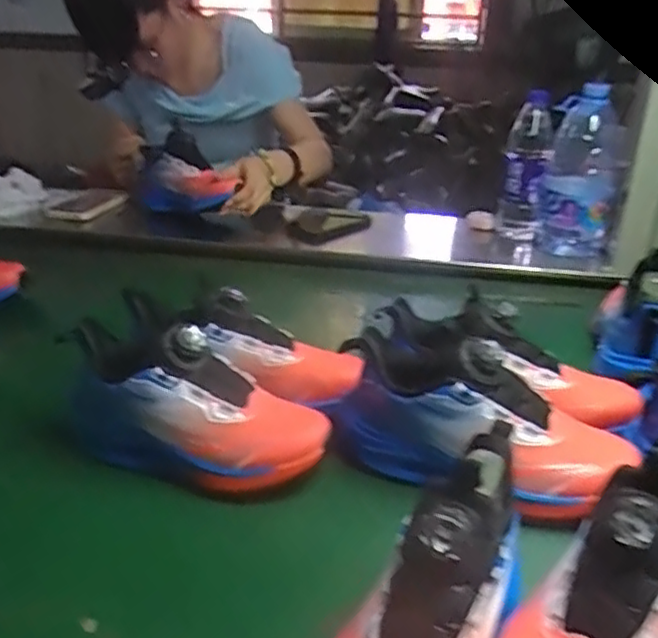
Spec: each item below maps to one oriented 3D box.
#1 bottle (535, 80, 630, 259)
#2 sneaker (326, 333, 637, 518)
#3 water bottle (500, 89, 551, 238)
[{"bbox_3d":[0.384,-0.218,1.033,0.114,0.233,0.089,11,27,18],"label":"bottle"},{"bbox_3d":[0.117,0.074,0.552,0.242,0.099,0.084,11,27,18],"label":"sneaker"},{"bbox_3d":[0.311,-0.229,1.089,0.060,0.240,0.079,9,26,14],"label":"water bottle"}]

